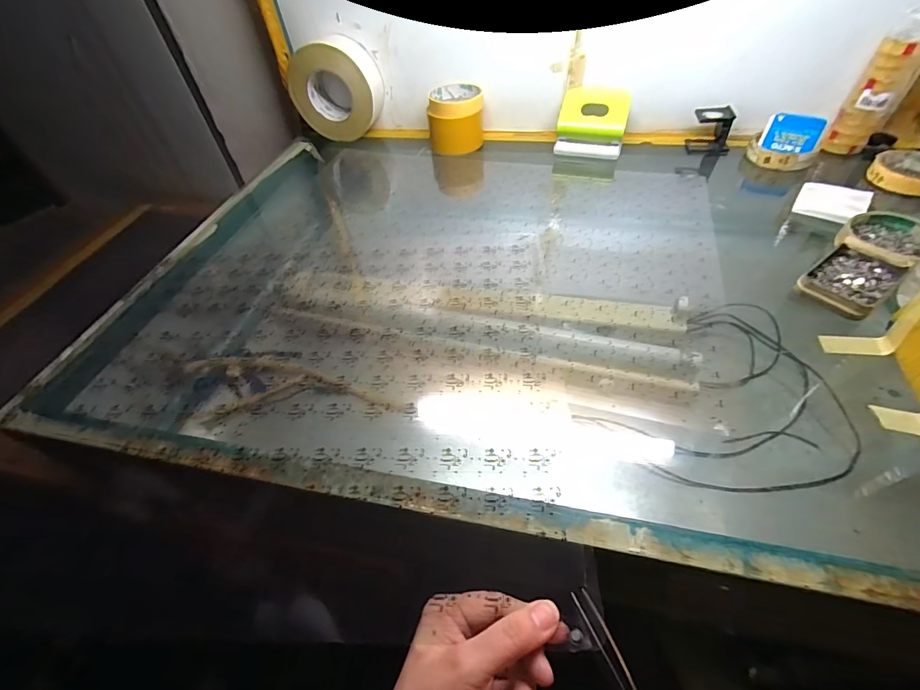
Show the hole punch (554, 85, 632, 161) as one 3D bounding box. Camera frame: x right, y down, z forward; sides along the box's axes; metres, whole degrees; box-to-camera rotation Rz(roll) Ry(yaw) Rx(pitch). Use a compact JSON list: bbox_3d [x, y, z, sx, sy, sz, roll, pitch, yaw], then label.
[{"bbox_3d":[0.199,-0.335,0.602,0.098,0.075,0.058,12,51,15],"label":"hole punch"}]

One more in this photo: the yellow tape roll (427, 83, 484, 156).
[{"bbox_3d":[-0.006,-0.358,0.640,0.086,0.076,0.094,-2,49,3],"label":"yellow tape roll"}]

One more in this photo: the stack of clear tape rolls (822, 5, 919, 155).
[{"bbox_3d":[0.545,-0.334,0.521,0.050,0.146,0.050,31,58,28],"label":"stack of clear tape rolls"}]

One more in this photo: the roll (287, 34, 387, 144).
[{"bbox_3d":[-0.202,-0.419,0.659,0.136,0.131,0.061,7,50,11],"label":"roll"}]

